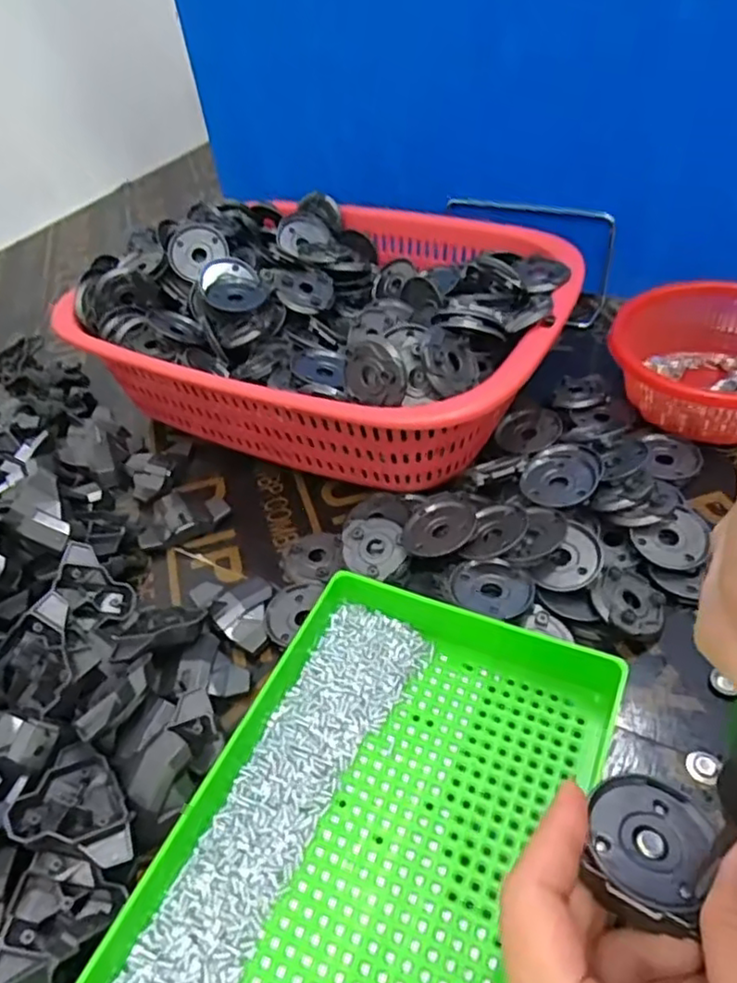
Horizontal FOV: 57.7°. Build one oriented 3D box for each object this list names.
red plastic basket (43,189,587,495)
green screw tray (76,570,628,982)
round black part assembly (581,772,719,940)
[{"bbox_3d":[-0.027,-0.116,0.484,0.312,0.114,0.239,19,50,25],"label":"red plastic basket"},{"bbox_3d":[-0.003,0.146,0.264,0.150,0.035,0.249,15,48,22],"label":"green screw tray"},{"bbox_3d":[0.090,0.114,0.216,0.036,0.012,0.042,17,49,23],"label":"round black part assembly"}]

